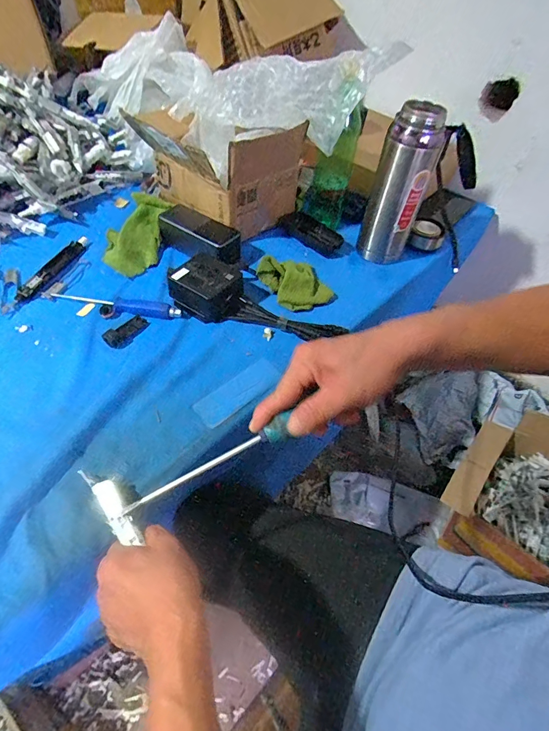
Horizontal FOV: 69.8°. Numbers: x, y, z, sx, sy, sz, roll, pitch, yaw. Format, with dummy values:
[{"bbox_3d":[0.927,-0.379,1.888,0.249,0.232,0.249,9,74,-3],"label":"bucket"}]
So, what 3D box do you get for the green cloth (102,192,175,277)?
[{"bbox_3d":[-0.222,-0.212,0.628,0.088,0.030,0.173,4,50,-3],"label":"green cloth"}]

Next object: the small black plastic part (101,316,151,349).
[{"bbox_3d":[-0.190,-0.045,0.505,0.032,0.010,0.057,28,53,16],"label":"small black plastic part"}]

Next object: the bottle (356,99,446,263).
[{"bbox_3d":[0.190,-0.270,0.598,0.079,0.212,0.085,15,50,7],"label":"bottle"}]

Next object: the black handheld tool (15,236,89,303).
[{"bbox_3d":[-0.320,-0.145,0.577,0.028,0.010,0.149,14,50,5],"label":"black handheld tool"}]

